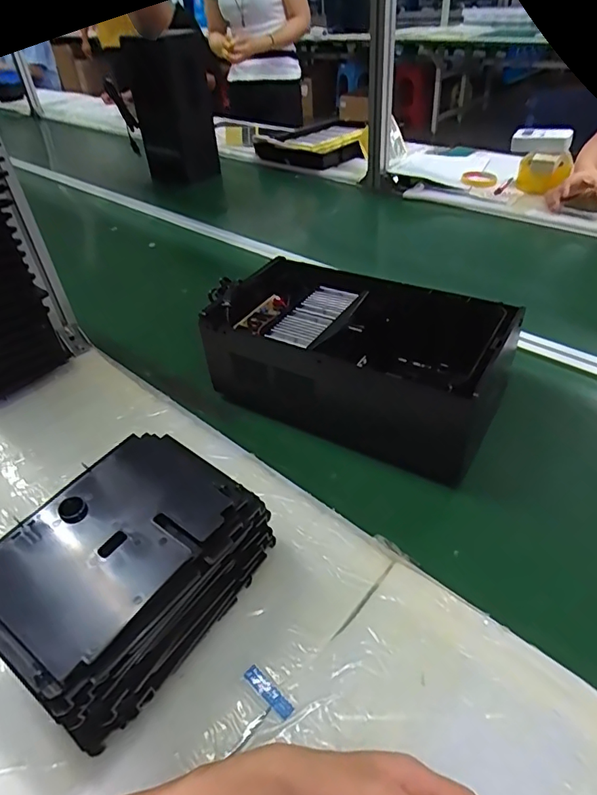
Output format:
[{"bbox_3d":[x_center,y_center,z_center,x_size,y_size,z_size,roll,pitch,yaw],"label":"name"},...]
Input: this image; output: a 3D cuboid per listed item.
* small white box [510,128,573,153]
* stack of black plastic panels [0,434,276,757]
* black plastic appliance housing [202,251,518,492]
[{"bbox_3d":[0.552,-0.583,1.141,0.125,0.043,0.037,13,44,20],"label":"small white box"},{"bbox_3d":[-0.136,0.150,0.426,0.128,0.138,0.204,24,49,29],"label":"stack of black plastic panels"},{"bbox_3d":[0.072,-0.058,0.643,0.345,0.128,0.195,18,46,24],"label":"black plastic appliance housing"}]

